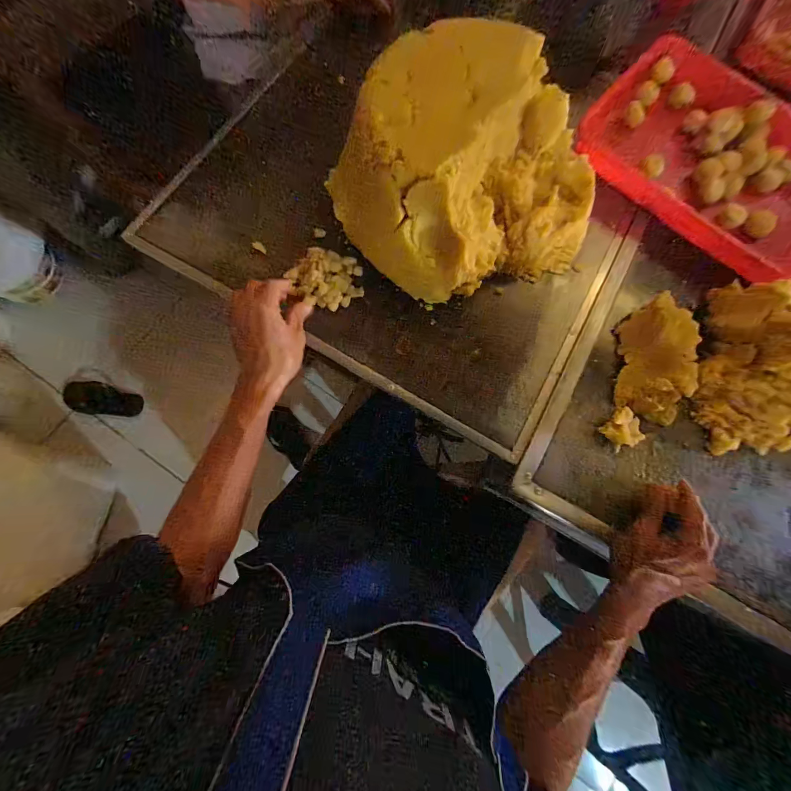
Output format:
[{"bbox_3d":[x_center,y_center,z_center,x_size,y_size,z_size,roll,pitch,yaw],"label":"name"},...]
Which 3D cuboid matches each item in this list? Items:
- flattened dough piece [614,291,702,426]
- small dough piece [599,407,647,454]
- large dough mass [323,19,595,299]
[{"bbox_3d":[0.349,-0.050,0.449,0.083,0.043,0.162,14,76,0],"label":"flattened dough piece"},{"bbox_3d":[0.295,0.043,0.437,0.048,0.013,0.050,-31,79,-7],"label":"small dough piece"},{"bbox_3d":[0.103,-0.274,0.446,0.304,0.154,0.290,1,77,-3],"label":"large dough mass"}]

